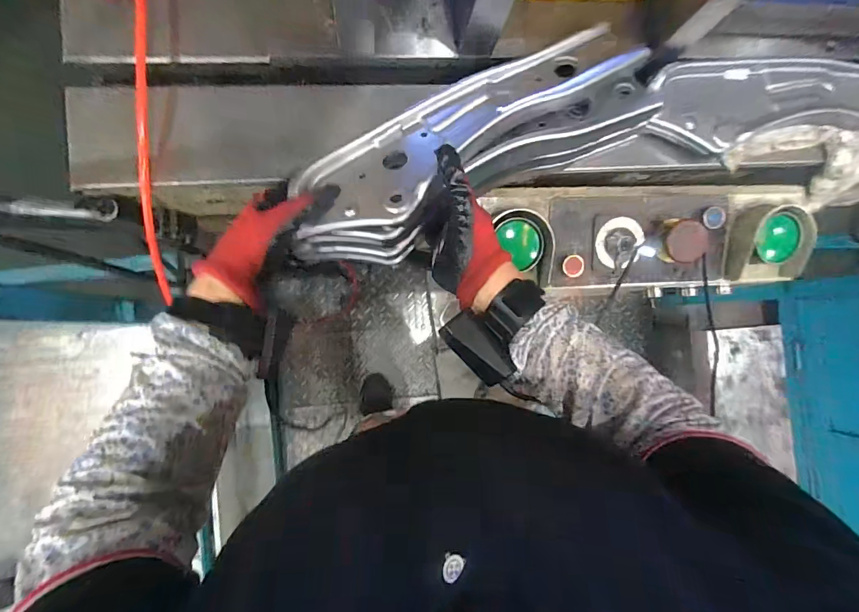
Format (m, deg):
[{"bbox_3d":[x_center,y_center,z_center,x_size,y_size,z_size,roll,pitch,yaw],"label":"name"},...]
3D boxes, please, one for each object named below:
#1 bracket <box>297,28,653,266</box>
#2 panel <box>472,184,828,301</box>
[{"bbox_3d":[0.044,-0.180,0.455,0.421,0.085,0.126,-31,91,-8],"label":"bracket"},{"bbox_3d":[0.294,-0.090,0.570,0.479,0.080,0.147,-4,87,-7],"label":"panel"}]

